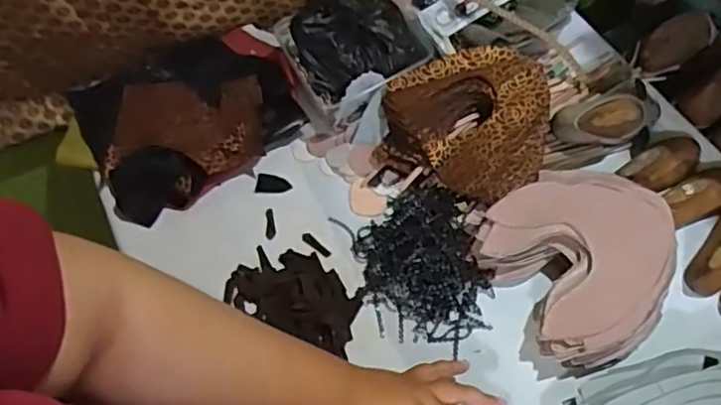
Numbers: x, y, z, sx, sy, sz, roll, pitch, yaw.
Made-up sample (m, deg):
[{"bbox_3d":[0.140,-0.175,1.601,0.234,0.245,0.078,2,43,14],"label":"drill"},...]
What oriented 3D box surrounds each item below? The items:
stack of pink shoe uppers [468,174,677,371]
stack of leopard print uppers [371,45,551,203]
[{"bbox_3d":[0.234,0.059,0.652,0.192,0.065,0.185,-34,62,-16],"label":"stack of pink shoe uppers"},{"bbox_3d":[0.116,-0.095,0.702,0.188,0.043,0.185,8,59,8],"label":"stack of leopard print uppers"}]

